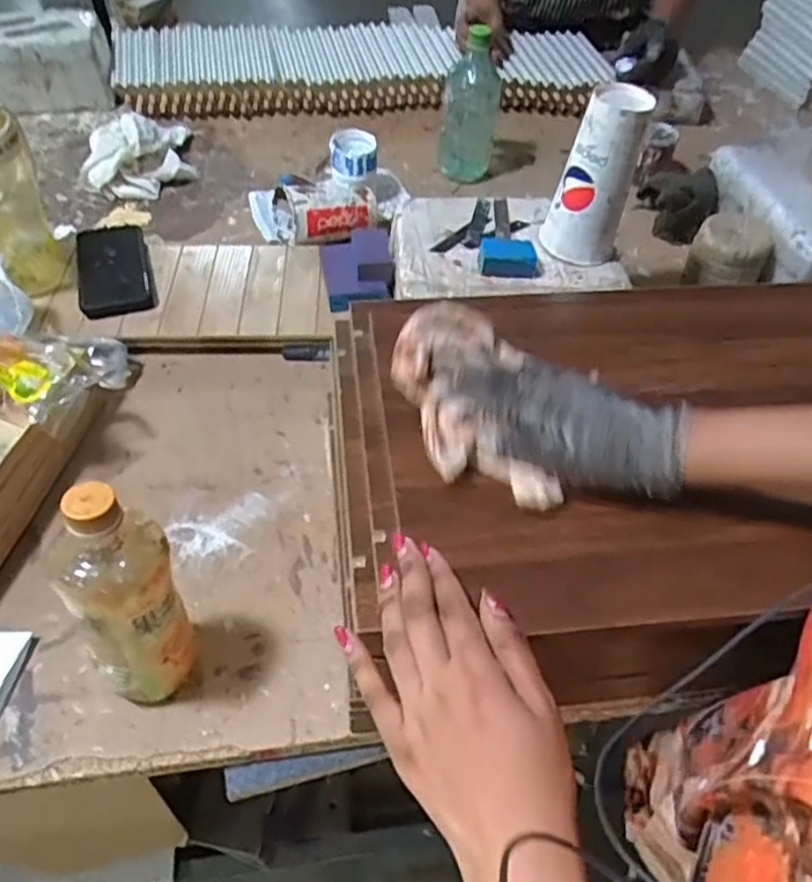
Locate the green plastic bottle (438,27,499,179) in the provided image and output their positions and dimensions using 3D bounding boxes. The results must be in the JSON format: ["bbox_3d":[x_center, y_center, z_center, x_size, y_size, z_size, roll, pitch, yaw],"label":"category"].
[{"bbox_3d":[0.096,-0.488,0.993,0.079,0.195,0.071,11,54,6],"label":"green plastic bottle"}]

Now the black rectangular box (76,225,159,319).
[{"bbox_3d":[-0.369,-0.220,0.855,0.085,0.019,0.216,-10,43,-19],"label":"black rectangular box"}]

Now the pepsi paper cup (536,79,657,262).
[{"bbox_3d":[0.205,-0.287,0.734,0.083,0.165,0.081,15,55,9],"label":"pepsi paper cup"}]

